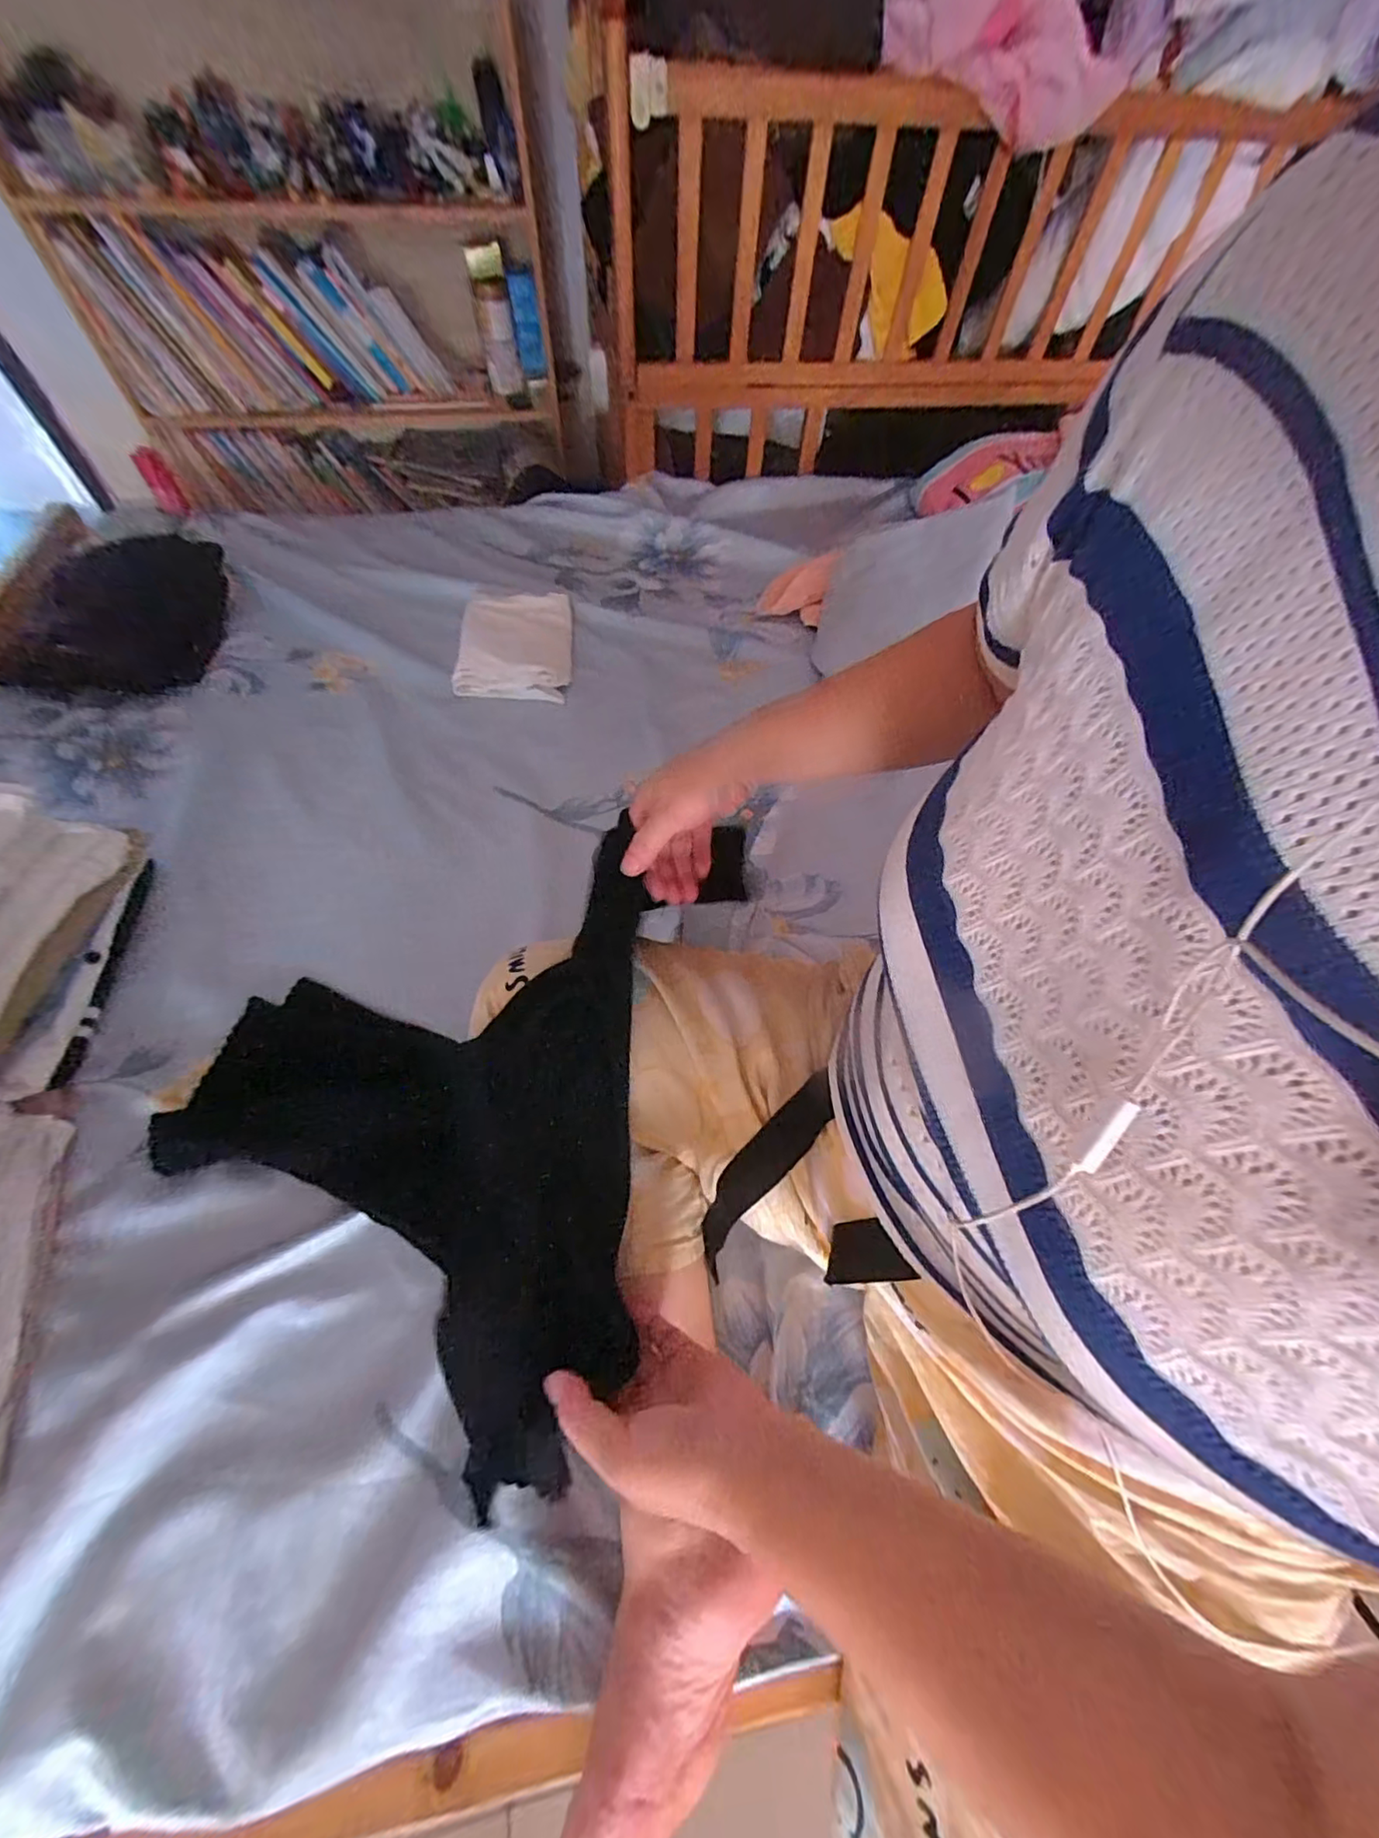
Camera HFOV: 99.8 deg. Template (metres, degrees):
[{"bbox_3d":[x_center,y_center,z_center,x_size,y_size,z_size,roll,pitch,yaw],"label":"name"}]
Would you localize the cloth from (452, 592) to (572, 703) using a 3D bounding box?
[{"bbox_3d":[-0.255,-0.409,0.855,0.155,0.030,0.210,-3,60,-5],"label":"cloth"}]

